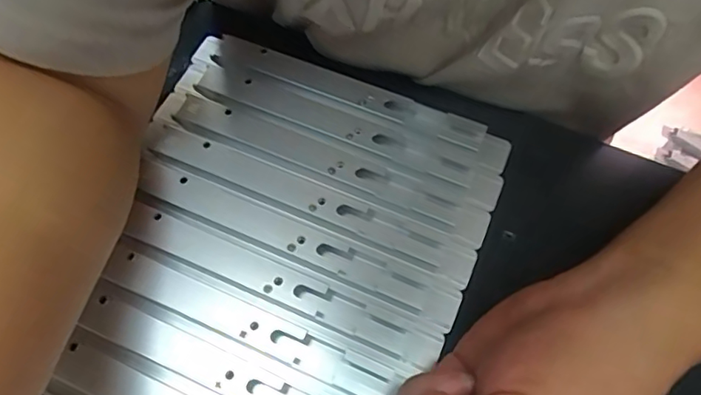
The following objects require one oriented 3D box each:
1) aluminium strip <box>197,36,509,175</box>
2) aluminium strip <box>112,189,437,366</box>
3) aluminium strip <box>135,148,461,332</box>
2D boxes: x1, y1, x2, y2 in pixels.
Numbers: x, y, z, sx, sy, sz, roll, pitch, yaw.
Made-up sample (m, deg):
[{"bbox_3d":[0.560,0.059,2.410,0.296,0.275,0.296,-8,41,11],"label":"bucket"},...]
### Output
[{"bbox_3d":[-0.002,-0.068,0.347,0.215,0.012,0.023,23,66,11],"label":"aluminium strip"},{"bbox_3d":[-0.038,0.042,0.287,0.179,0.004,0.025,22,65,11],"label":"aluminium strip"},{"bbox_3d":[-0.034,0.021,0.304,0.195,0.013,0.027,22,65,11],"label":"aluminium strip"}]

